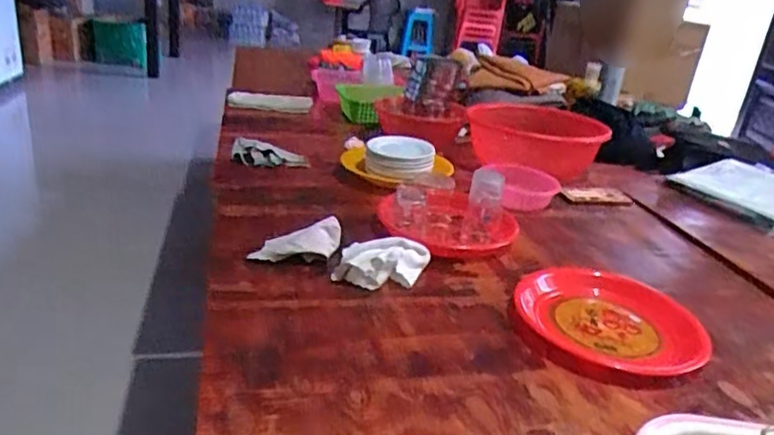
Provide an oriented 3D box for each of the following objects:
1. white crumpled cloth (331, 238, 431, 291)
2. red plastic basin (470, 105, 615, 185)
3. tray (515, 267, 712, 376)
[{"bbox_3d":[-0.006,0.070,0.932,0.142,0.040,0.093,5,24,-2],"label":"white crumpled cloth"},{"bbox_3d":[0.379,-0.202,1.549,0.316,0.116,0.316,6,24,2],"label":"red plastic basin"},{"bbox_3d":[0.316,0.139,0.878,0.243,0.032,0.243,5,24,-2],"label":"tray"}]

